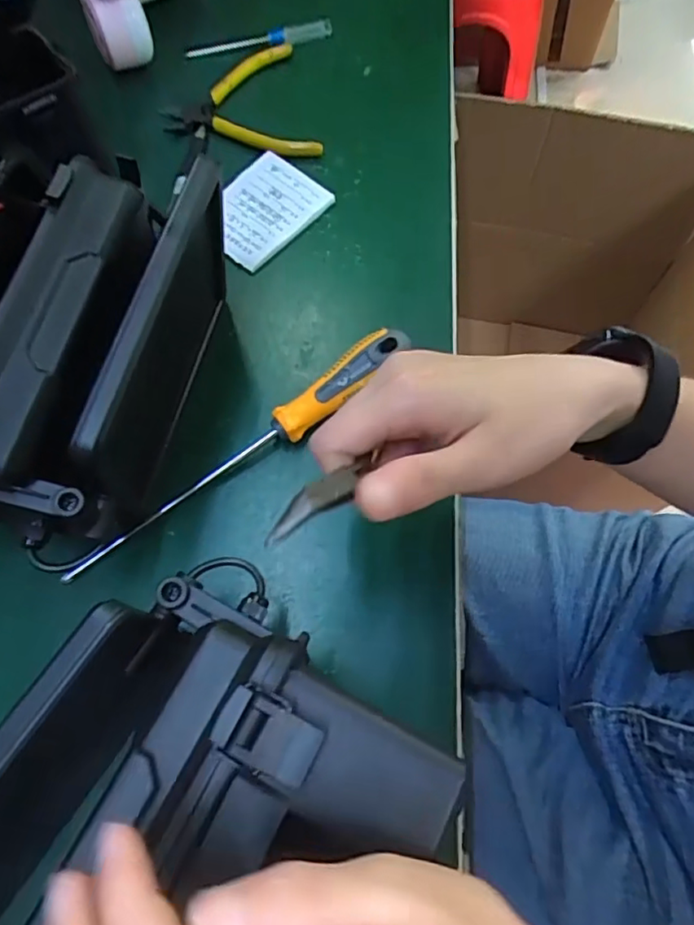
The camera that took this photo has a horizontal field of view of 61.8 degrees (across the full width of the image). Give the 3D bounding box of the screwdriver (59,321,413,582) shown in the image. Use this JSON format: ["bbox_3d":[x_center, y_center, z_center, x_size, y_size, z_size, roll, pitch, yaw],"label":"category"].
[{"bbox_3d":[-0.058,-0.005,0.337,0.233,0.030,0.021,-38,73,-13],"label":"screwdriver"}]

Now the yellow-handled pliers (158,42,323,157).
[{"bbox_3d":[-0.089,-0.284,0.461,0.113,0.015,0.130,-12,69,-4],"label":"yellow-handled pliers"}]

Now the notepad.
[{"bbox_3d":[-0.064,-0.185,0.422,0.073,0.010,0.083,41,74,15],"label":"notepad"}]

